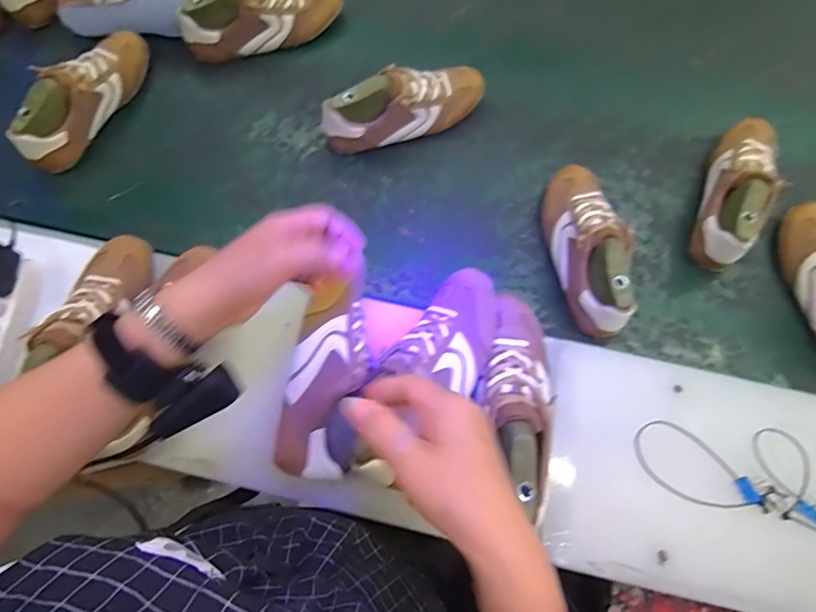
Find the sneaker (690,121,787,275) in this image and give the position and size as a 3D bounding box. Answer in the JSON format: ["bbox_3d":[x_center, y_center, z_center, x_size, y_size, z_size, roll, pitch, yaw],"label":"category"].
[{"bbox_3d":[0.472,-0.170,0.666,0.083,0.086,0.253,21,75,5],"label":"sneaker"}]

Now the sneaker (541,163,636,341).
[{"bbox_3d":[0.240,-0.090,0.633,0.084,0.098,0.236,-5,74,-2],"label":"sneaker"}]

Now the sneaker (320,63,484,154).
[{"bbox_3d":[-0.002,-0.297,0.694,0.250,0.086,0.075,-19,75,-6],"label":"sneaker"}]

